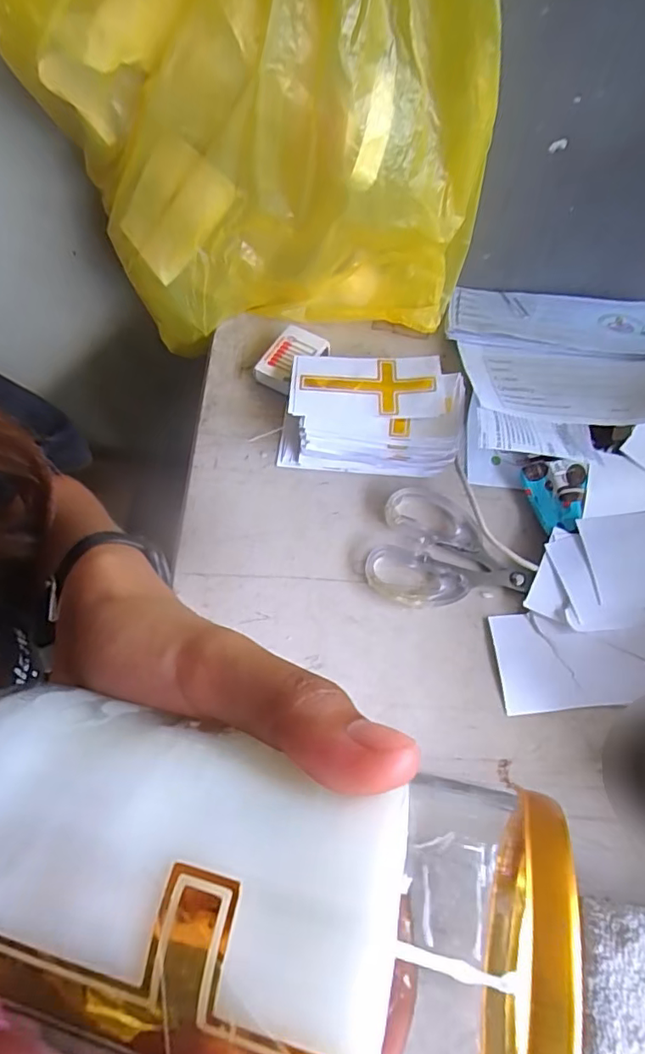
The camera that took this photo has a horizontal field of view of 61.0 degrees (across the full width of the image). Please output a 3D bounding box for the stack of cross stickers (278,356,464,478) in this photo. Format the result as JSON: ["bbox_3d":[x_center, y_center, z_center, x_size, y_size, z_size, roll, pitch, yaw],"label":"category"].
[{"bbox_3d":[0.035,-0.083,0.391,0.119,0.033,0.084,7,64,3],"label":"stack of cross stickers"}]

